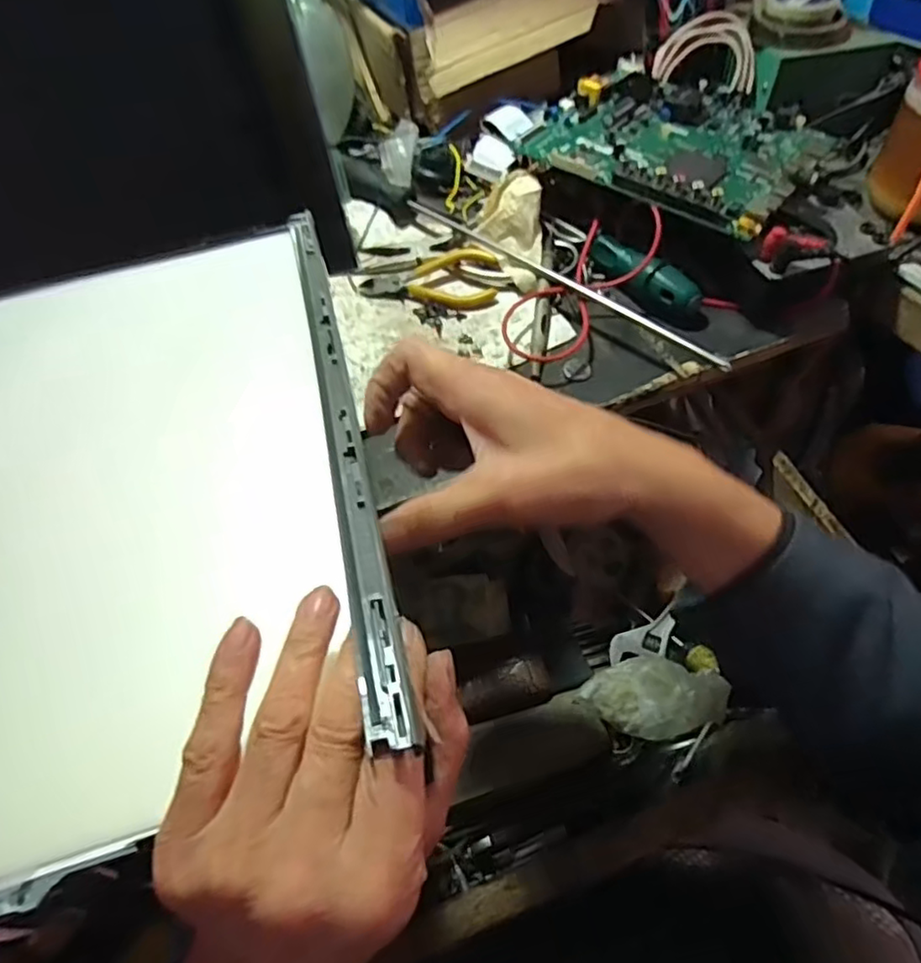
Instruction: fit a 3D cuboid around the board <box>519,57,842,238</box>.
[{"bbox_3d":[0.170,-0.268,0.495,0.200,0.021,0.168,34,63,22],"label":"board"}]

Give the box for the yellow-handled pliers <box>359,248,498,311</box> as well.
[{"bbox_3d":[-0.025,-0.154,0.499,0.104,0.008,0.048,-2,78,5],"label":"yellow-handled pliers"}]

